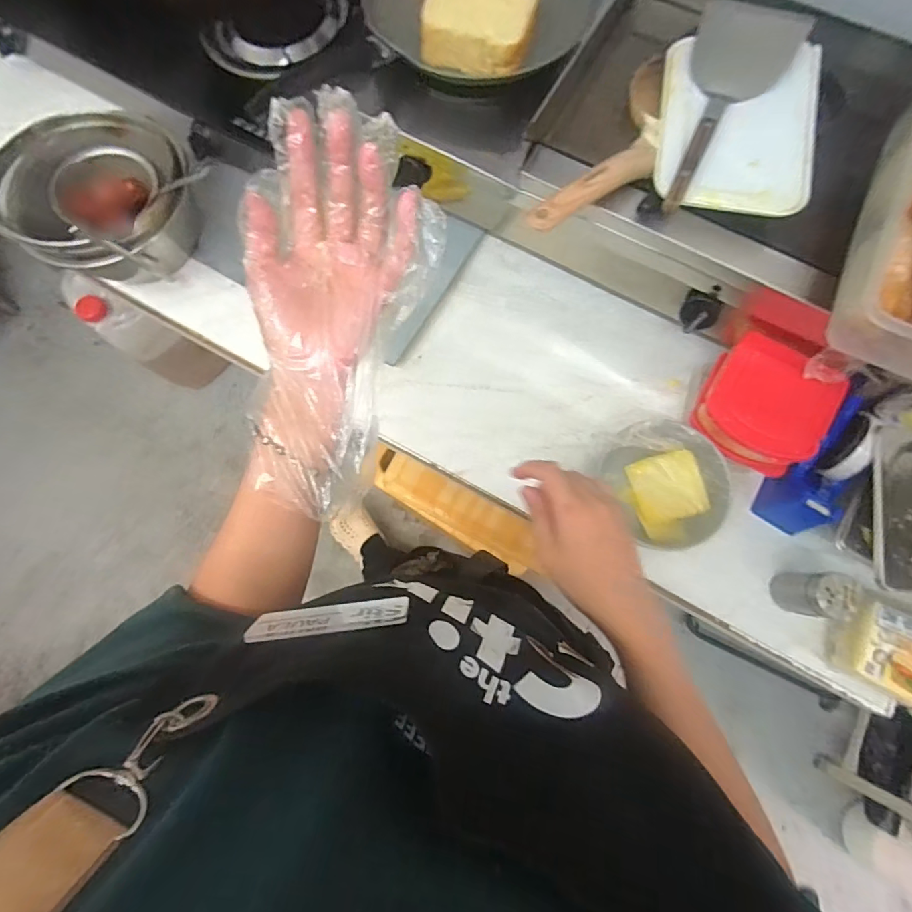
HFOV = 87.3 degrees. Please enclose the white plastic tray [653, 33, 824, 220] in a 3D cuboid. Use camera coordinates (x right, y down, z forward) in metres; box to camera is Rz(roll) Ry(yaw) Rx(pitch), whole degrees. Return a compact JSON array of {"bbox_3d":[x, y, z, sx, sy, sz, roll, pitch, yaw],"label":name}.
[{"bbox_3d":[0.287,-0.337,0.488,0.150,0.017,0.197,10,77,4],"label":"white plastic tray"}]

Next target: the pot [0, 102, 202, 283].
[{"bbox_3d":[-0.467,-0.343,0.643,0.215,0.120,0.217,0,77,2],"label":"pot"}]

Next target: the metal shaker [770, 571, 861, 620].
[{"bbox_3d":[0.406,0.157,0.541,0.047,0.079,0.050,6,77,3],"label":"metal shaker"}]

